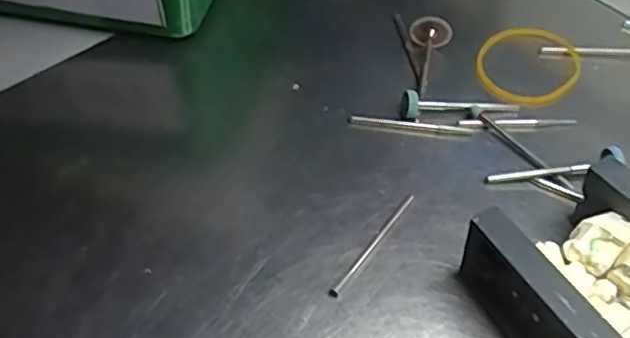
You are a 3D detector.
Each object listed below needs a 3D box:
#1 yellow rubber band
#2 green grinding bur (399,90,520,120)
[{"bbox_3d":[0.082,-0.040,0.241,0.038,0.004,0.044,33,62,22],"label":"yellow rubber band"},{"bbox_3d":[0.053,-0.023,0.220,0.045,0.010,0.006,-2,51,-4],"label":"green grinding bur"}]

